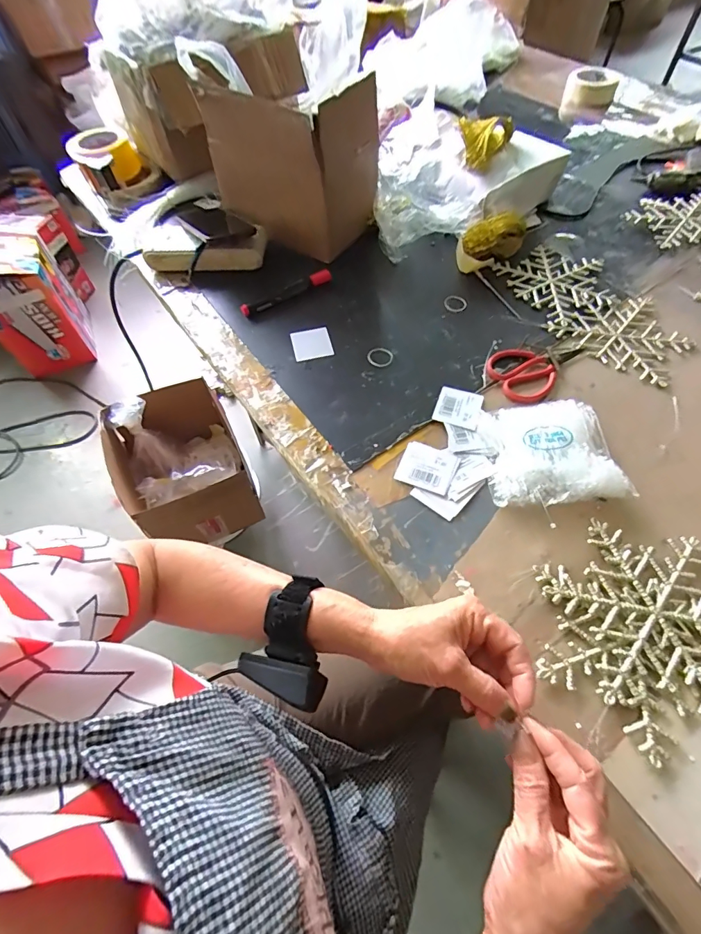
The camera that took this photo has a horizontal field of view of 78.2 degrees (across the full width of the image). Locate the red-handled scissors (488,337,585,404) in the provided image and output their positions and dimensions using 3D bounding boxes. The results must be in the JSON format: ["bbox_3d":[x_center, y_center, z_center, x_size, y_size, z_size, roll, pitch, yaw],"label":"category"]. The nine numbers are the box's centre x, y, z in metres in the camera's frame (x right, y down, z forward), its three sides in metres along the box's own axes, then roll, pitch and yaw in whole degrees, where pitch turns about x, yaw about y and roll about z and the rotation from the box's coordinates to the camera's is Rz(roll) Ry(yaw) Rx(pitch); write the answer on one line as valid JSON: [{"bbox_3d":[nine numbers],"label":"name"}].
[{"bbox_3d":[0.245,-0.131,0.551,0.135,0.010,0.084,-24,59,-14],"label":"red-handled scissors"}]

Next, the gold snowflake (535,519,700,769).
[{"bbox_3d":[0.261,0.137,0.383,0.168,0.008,0.189,35,64,22],"label":"gold snowflake"}]

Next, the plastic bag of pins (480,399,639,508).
[{"bbox_3d":[0.215,-0.018,0.469,0.131,0.029,0.120,-3,56,-1],"label":"plastic bag of pins"}]

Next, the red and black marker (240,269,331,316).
[{"bbox_3d":[-0.092,-0.255,0.630,0.141,0.017,0.021,-32,61,-19],"label":"red and black marker"}]

